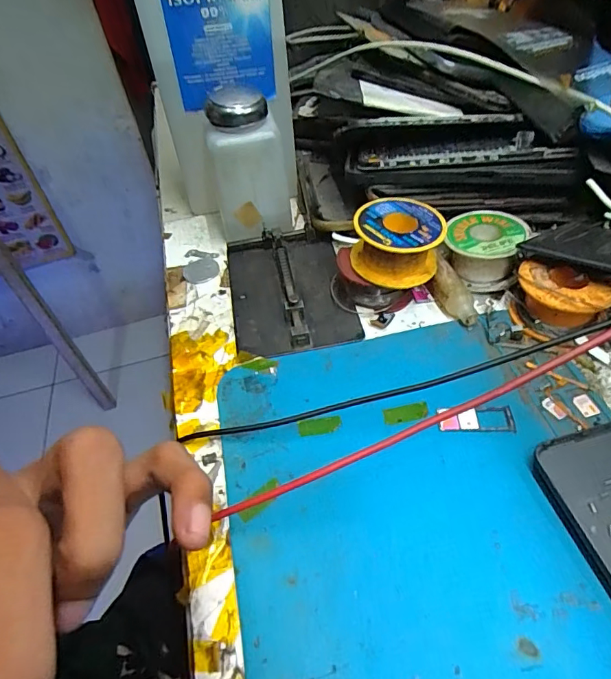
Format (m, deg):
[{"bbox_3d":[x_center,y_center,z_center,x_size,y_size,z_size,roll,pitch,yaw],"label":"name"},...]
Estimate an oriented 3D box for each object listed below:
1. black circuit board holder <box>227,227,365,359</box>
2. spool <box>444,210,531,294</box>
[{"bbox_3d":[-0.012,-0.038,0.326,0.077,0.014,0.117,-11,47,-3],"label":"black circuit board holder"},{"bbox_3d":[0.119,-0.061,0.317,0.048,0.028,0.049,-4,47,4],"label":"spool"}]

